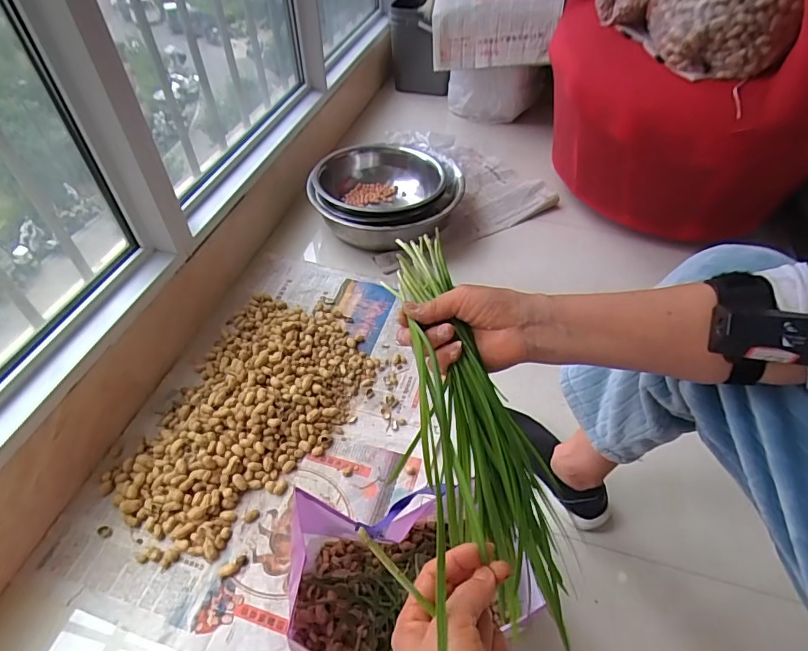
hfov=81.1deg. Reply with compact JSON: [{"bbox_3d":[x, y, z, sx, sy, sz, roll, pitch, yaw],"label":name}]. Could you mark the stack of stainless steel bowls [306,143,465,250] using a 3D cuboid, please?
[{"bbox_3d":[-0.041,-0.328,1.139,0.337,0.130,0.324,11,49,9],"label":"stack of stainless steel bowls"}]

